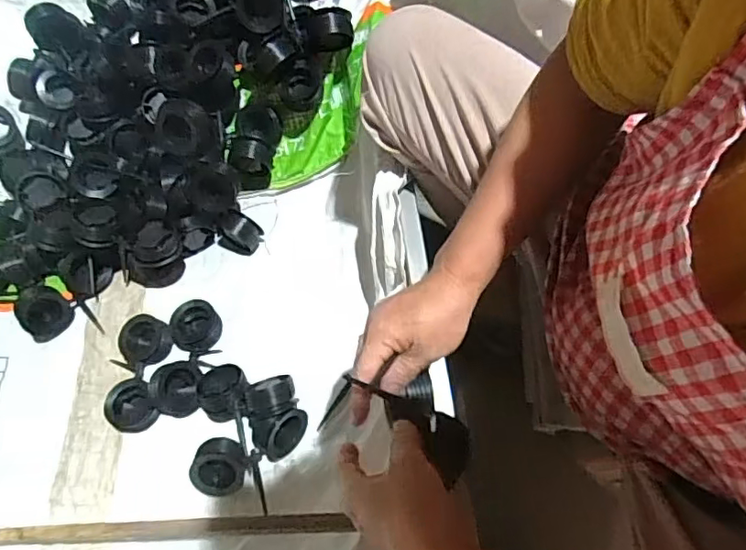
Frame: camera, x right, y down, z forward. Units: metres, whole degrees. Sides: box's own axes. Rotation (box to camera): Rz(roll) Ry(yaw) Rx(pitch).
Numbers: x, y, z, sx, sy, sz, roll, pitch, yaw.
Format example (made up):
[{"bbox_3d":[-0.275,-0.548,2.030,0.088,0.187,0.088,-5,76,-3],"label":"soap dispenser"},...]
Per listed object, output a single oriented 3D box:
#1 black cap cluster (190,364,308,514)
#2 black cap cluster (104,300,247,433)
[{"bbox_3d":[-0.148,0.177,0.611,0.128,0.076,0.137,13,67,8],"label":"black cap cluster"},{"bbox_3d":[-0.236,0.107,0.663,0.162,0.045,0.143,-5,66,0],"label":"black cap cluster"}]

